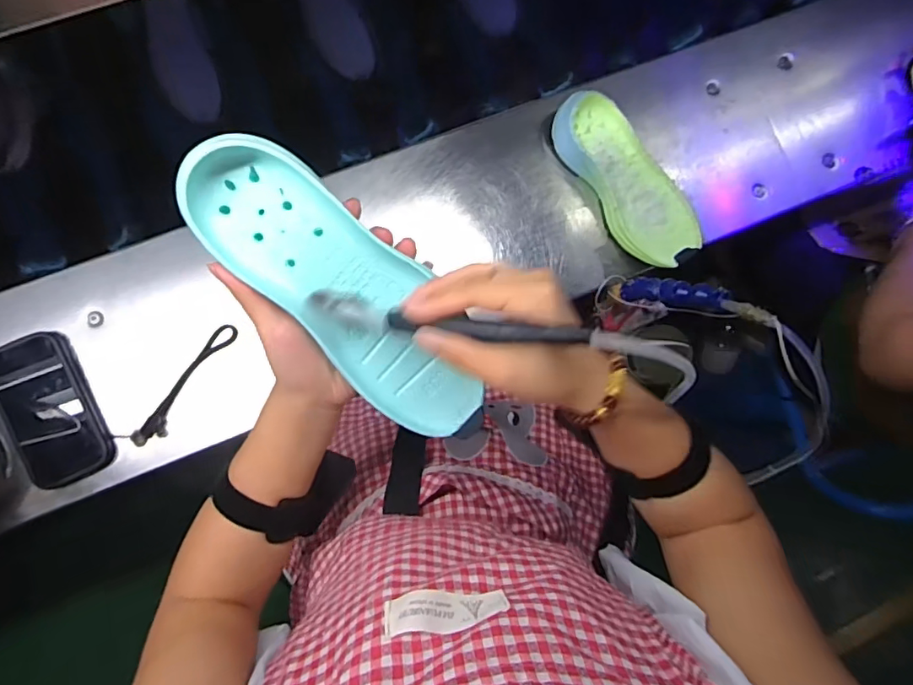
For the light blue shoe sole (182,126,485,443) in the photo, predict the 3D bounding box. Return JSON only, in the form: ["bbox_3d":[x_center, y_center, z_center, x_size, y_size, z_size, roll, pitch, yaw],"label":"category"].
[{"bbox_3d":[-0.067,-0.028,0.331,0.081,0.023,0.223,-42,110,-6],"label":"light blue shoe sole"}]

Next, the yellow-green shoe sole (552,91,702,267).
[{"bbox_3d":[0.198,-0.190,0.614,0.084,0.054,0.212,-36,95,-8],"label":"yellow-green shoe sole"}]

